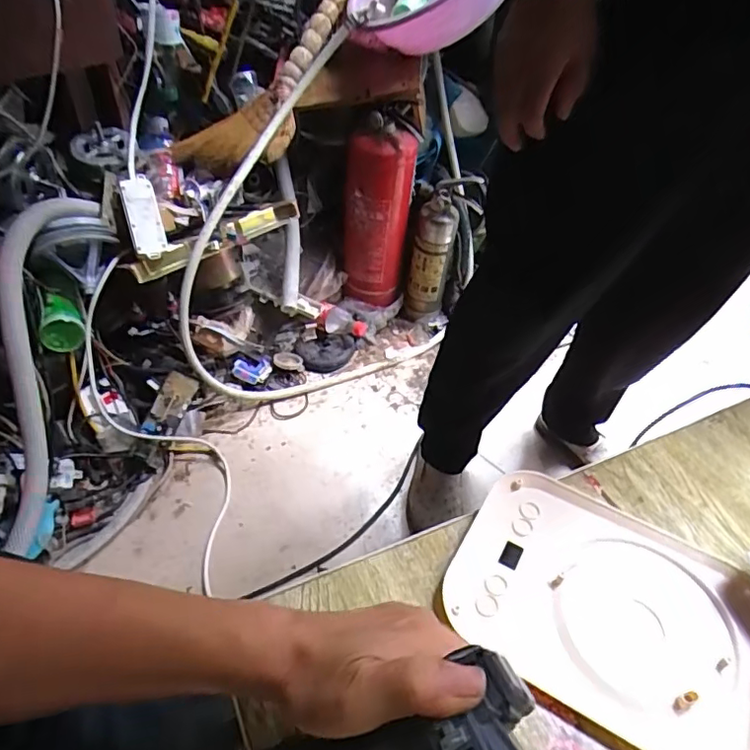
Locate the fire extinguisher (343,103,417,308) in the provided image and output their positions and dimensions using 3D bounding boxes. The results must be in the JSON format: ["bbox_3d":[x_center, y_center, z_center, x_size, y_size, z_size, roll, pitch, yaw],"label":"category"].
[{"bbox_3d":[0.005,-0.354,1.247,0.140,0.406,0.137,7,46,2],"label":"fire extinguisher"}]

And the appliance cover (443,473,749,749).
[{"bbox_3d":[0.173,0.170,0.421,0.216,0.016,0.167,26,50,19],"label":"appliance cover"}]

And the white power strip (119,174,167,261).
[{"bbox_3d":[-0.396,-0.272,0.955,0.053,0.140,0.032,-14,8,-17],"label":"white power strip"}]

